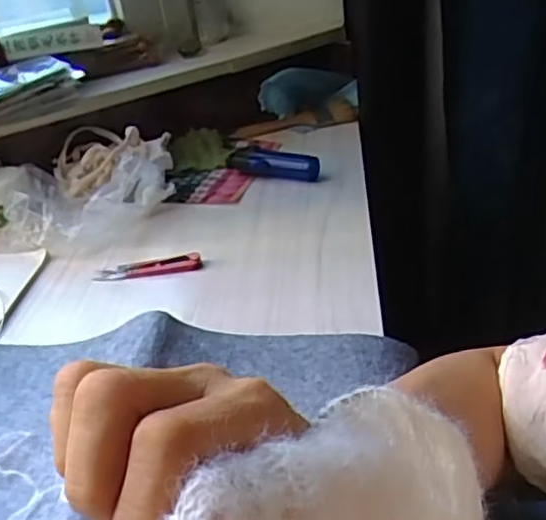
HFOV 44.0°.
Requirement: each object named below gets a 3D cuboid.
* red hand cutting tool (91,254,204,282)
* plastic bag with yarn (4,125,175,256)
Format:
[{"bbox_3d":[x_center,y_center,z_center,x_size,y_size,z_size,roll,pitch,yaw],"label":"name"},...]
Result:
[{"bbox_3d":[-0.118,0.008,0.645,0.102,0.016,0.019,-6,30,3],"label":"red hand cutting tool"},{"bbox_3d":[-0.201,-0.085,0.760,0.169,0.061,0.206,-8,30,-1],"label":"plastic bag with yarn"}]

